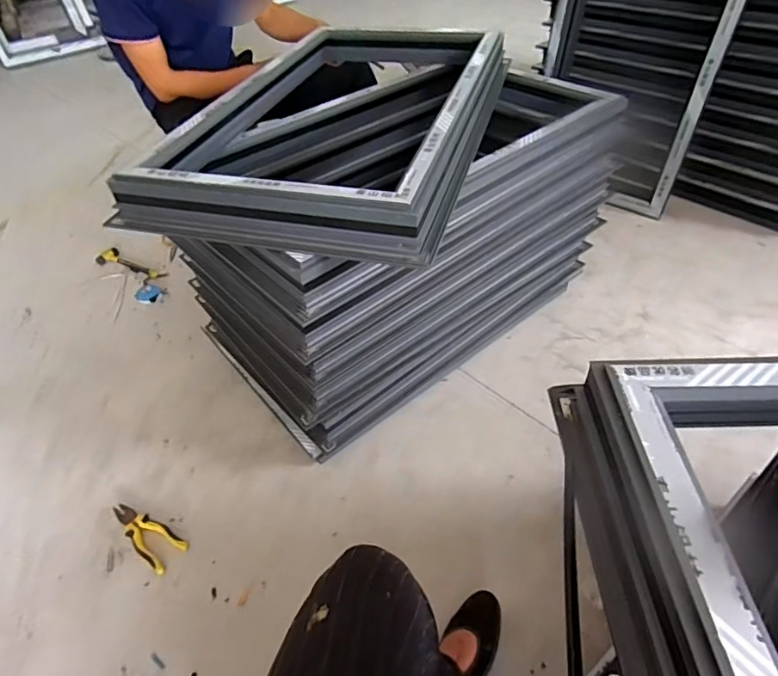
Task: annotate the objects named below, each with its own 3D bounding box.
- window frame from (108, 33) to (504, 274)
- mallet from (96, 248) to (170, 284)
[{"bbox_3d":[-0.054,-0.504,1.083,0.528,0.096,0.962,10,47,15],"label":"window frame"},{"bbox_3d":[-0.896,-0.252,1.757,0.295,0.027,0.080,23,51,25],"label":"mallet"}]

